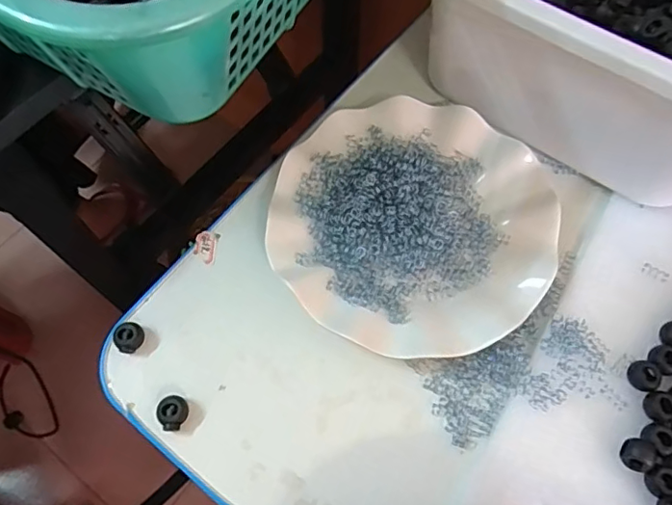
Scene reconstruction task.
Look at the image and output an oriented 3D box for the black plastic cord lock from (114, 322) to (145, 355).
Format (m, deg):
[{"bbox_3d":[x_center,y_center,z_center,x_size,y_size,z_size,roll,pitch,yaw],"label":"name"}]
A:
[{"bbox_3d":[-0.128,0.052,0.332,0.014,0.011,0.018,25,69,10],"label":"black plastic cord lock"}]

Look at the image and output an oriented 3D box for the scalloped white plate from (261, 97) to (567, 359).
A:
[{"bbox_3d":[0.051,-0.021,0.359,0.178,0.026,0.179,0,67,0],"label":"scalloped white plate"}]

